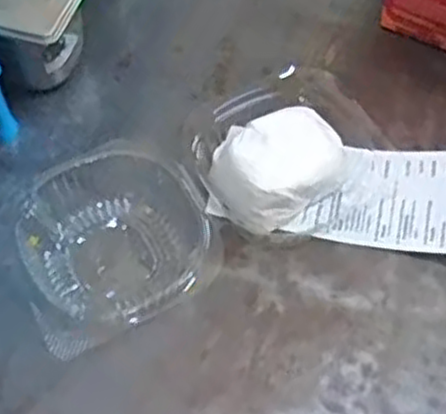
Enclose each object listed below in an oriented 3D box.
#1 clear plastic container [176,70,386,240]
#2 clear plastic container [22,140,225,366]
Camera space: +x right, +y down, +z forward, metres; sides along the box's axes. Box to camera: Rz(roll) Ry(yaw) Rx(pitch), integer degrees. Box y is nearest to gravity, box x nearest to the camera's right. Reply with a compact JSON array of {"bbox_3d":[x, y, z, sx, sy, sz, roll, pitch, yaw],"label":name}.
[{"bbox_3d":[0.036,-0.044,0.530,0.124,0.047,0.113,0,59,-1],"label":"clear plastic container"},{"bbox_3d":[-0.075,0.018,0.500,0.127,0.039,0.112,-30,64,-17],"label":"clear plastic container"}]

